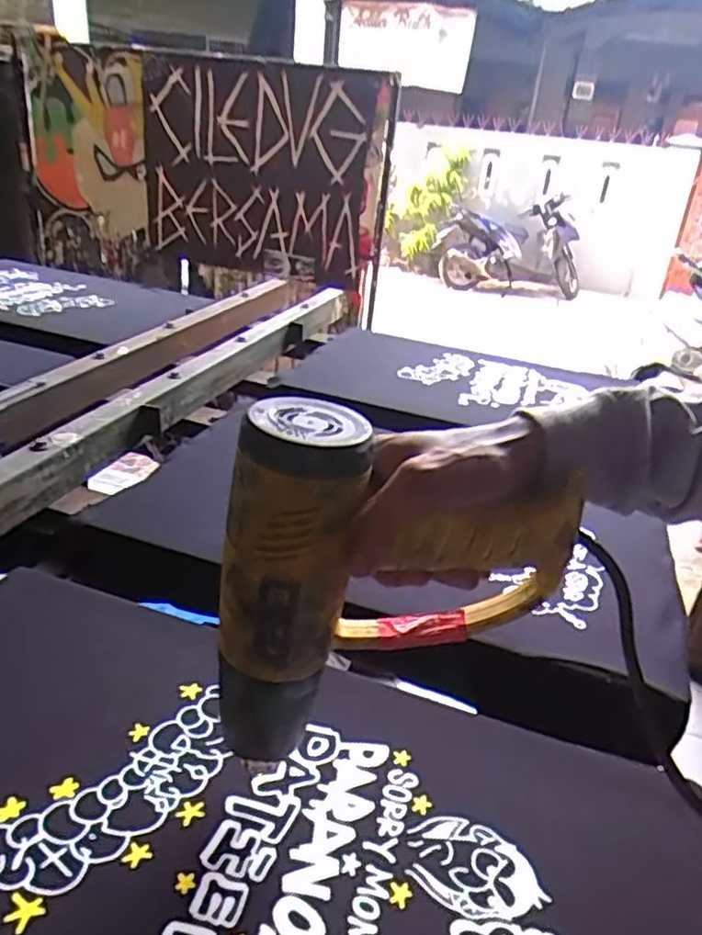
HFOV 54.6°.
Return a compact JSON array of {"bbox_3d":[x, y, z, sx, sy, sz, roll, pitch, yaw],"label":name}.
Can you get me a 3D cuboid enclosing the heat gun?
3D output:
[{"bbox_3d":[0.017,0.063,0.396,0.180,0.184,0.072,0,28,-12],"label":"heat gun"}]

